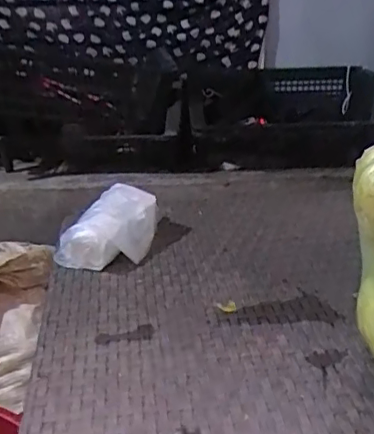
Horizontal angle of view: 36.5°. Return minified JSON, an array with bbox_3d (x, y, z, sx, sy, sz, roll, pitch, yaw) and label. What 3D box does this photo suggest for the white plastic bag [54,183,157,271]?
[{"bbox_3d":[-0.091,0.017,0.694,0.077,0.063,0.128,14,27,32],"label":"white plastic bag"}]

